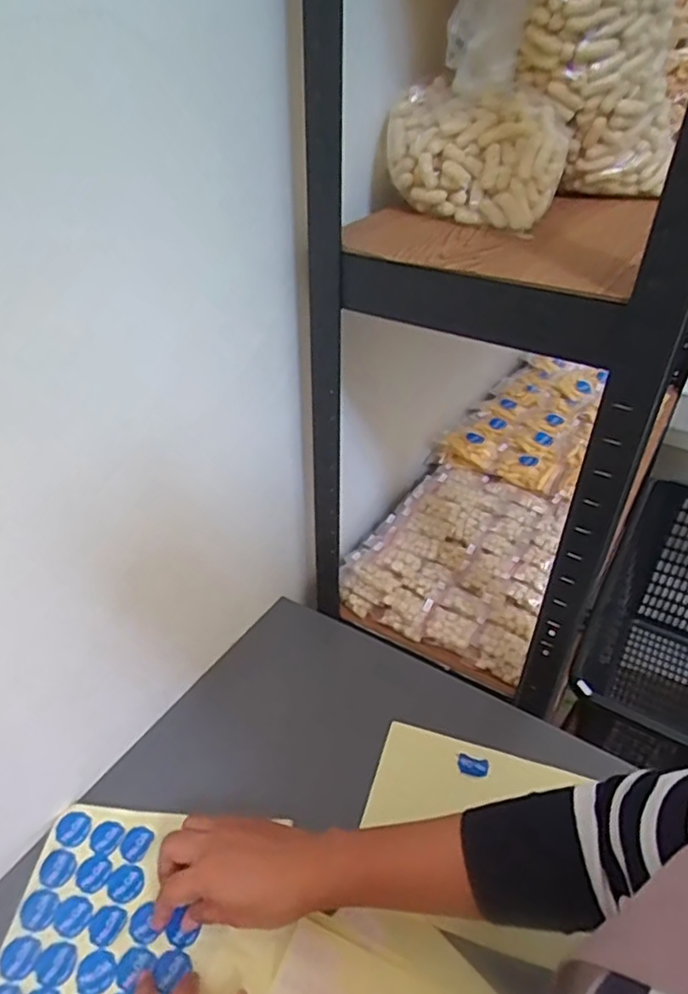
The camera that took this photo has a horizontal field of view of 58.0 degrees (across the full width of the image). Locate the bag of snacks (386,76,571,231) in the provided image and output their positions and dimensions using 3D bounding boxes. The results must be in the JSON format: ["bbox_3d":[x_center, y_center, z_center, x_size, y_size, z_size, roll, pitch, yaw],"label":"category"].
[{"bbox_3d":[0.116,-0.312,0.565,0.157,0.094,0.088,19,41,22],"label":"bag of snacks"}]

